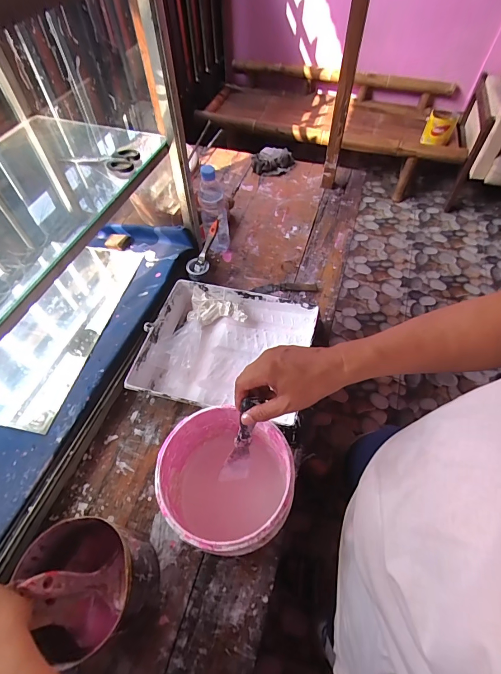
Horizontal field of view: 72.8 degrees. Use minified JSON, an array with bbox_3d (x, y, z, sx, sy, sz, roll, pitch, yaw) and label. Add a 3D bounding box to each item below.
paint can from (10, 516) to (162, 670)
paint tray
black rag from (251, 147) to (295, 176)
[{"bbox_3d":[-0.221,0.333,0.475,0.143,0.172,0.149,-29,61,-17],"label":"paint can"},{"bbox_3d":[-0.050,0.027,0.746,0.347,0.072,0.294,12,58,8],"label":"paint tray"},{"bbox_3d":[0.080,-0.613,1.197,0.151,0.070,0.089,2,57,2],"label":"black rag"}]

